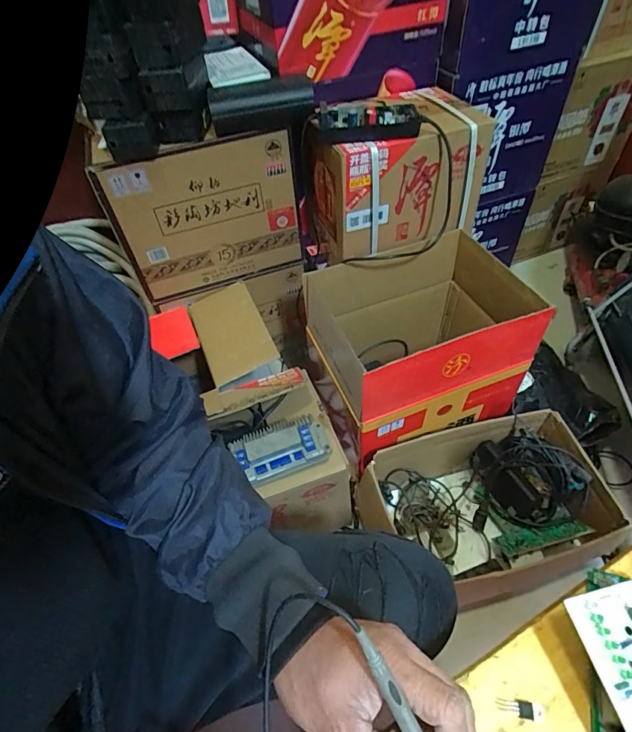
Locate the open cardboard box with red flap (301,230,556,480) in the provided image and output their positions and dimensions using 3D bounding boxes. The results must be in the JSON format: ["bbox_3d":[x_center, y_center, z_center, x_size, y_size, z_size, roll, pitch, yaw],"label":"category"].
[{"bbox_3d":[0.200,-0.041,0.884,0.394,0.278,0.290,-19,51,-10],"label":"open cardboard box with red flap"}]

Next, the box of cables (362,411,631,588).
[{"bbox_3d":[0.313,0.272,0.833,0.422,0.168,0.249,-14,50,-6],"label":"box of cables"}]

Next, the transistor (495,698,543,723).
[{"bbox_3d":[0.143,0.241,0.298,0.030,0.004,0.011,8,52,12],"label":"transistor"}]

